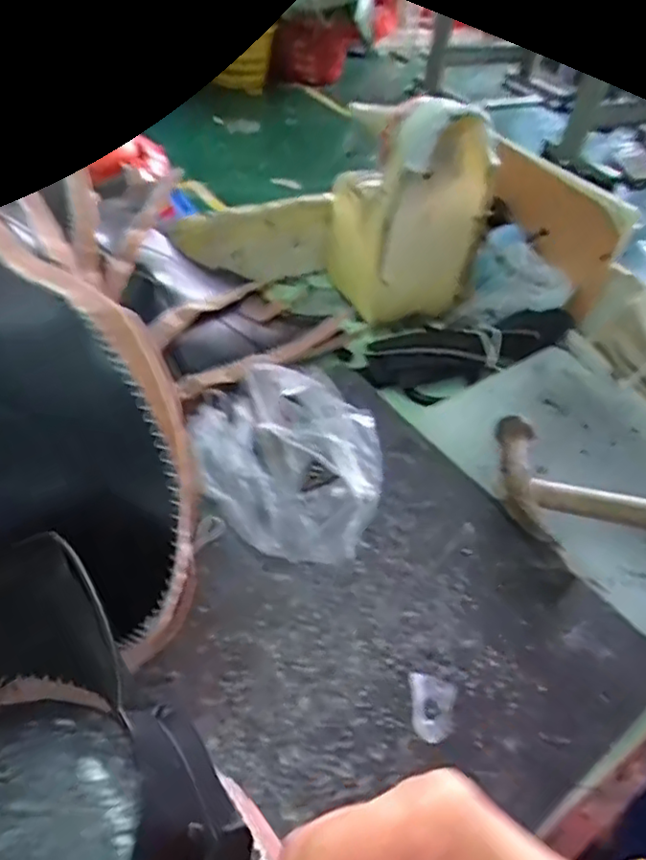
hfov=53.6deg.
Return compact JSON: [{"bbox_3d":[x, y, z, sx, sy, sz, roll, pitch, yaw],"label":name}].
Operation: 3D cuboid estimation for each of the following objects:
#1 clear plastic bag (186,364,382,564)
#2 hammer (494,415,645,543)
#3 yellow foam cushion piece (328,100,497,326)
[{"bbox_3d":[-0.028,0.023,0.436,0.129,0.073,0.128,10,45,-1],"label":"clear plastic bag"},{"bbox_3d":[0.260,0.048,0.488,0.259,0.035,0.110,6,45,-4],"label":"hammer"},{"bbox_3d":[0.084,-0.217,0.614,0.107,0.192,0.114,-12,49,-21],"label":"yellow foam cushion piece"}]

